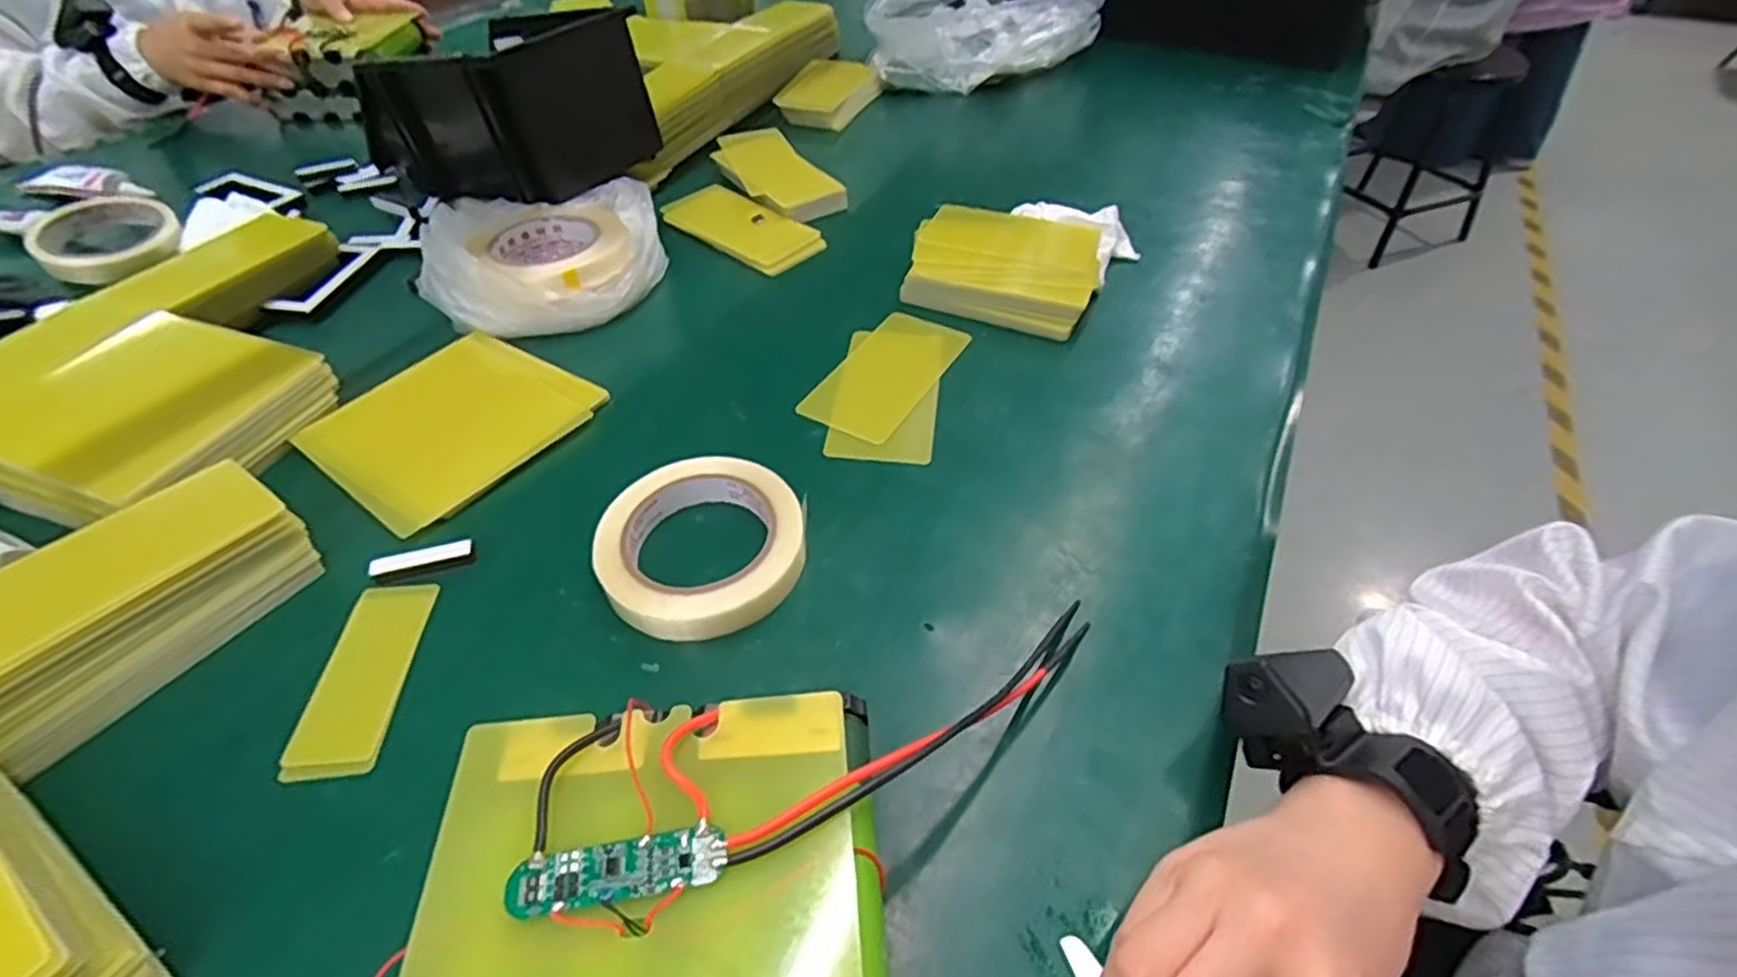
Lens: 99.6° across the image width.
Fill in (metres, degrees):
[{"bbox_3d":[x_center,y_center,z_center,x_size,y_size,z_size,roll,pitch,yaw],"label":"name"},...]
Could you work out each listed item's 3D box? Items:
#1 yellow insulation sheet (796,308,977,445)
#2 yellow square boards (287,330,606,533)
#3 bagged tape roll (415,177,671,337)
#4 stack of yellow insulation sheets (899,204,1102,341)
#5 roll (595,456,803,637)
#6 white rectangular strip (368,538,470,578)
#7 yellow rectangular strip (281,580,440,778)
[{"bbox_3d":[0.015,-0.085,0.532,0.071,0.007,0.139,22,50,20],"label":"yellow insulation sheet"},{"bbox_3d":[-0.281,-0.049,0.494,0.147,0.004,0.153,29,54,24],"label":"yellow square boards"},{"bbox_3d":[-0.260,-0.191,0.586,0.181,0.059,0.146,-7,48,-6],"label":"bagged tape roll"},{"bbox_3d":[0.110,-0.181,0.595,0.144,0.032,0.116,17,50,15],"label":"stack of yellow insulation sheets"},{"bbox_3d":[-0.091,0.031,0.407,0.111,0.028,0.107,0,48,0],"label":"roll"},{"bbox_3d":[-0.252,0.041,0.415,0.053,0.011,0.010,-16,50,-14],"label":"white rectangular strip"},{"bbox_3d":[-0.253,0.092,0.366,0.044,0.004,0.103,-3,48,-3],"label":"yellow rectangular strip"}]

